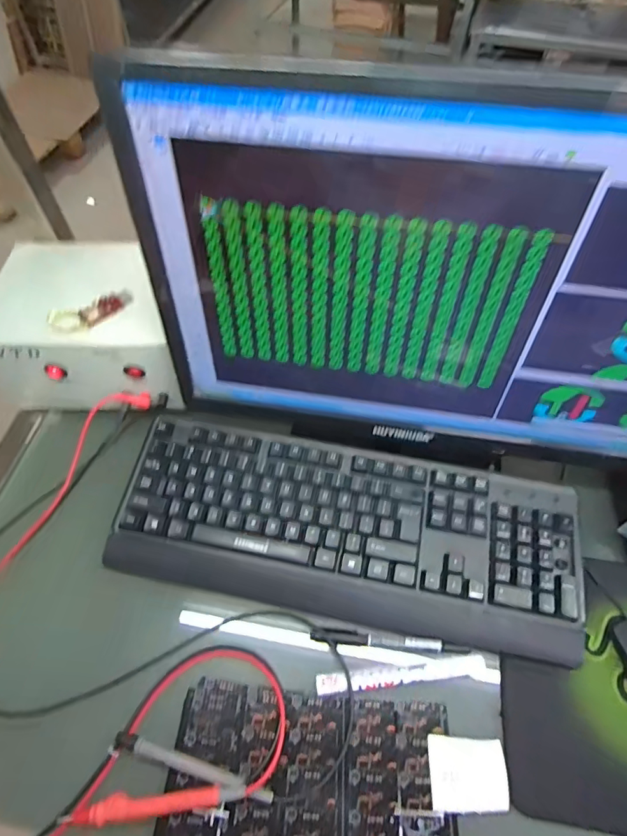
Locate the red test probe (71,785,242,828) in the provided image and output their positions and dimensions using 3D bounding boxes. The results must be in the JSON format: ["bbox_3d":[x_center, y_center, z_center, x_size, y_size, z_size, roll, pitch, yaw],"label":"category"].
[{"bbox_3d":[-0.115,0.283,0.347,0.128,0.020,0.016,-7,58,-4],"label":"red test probe"}]

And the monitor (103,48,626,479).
[{"bbox_3d":[0.096,-0.081,0.356,0.452,0.286,0.068,10,58,6],"label":"monitor"}]

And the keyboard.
[{"bbox_3d":[0.030,0.107,0.456,0.435,0.039,0.161,10,58,6],"label":"keyboard"}]

